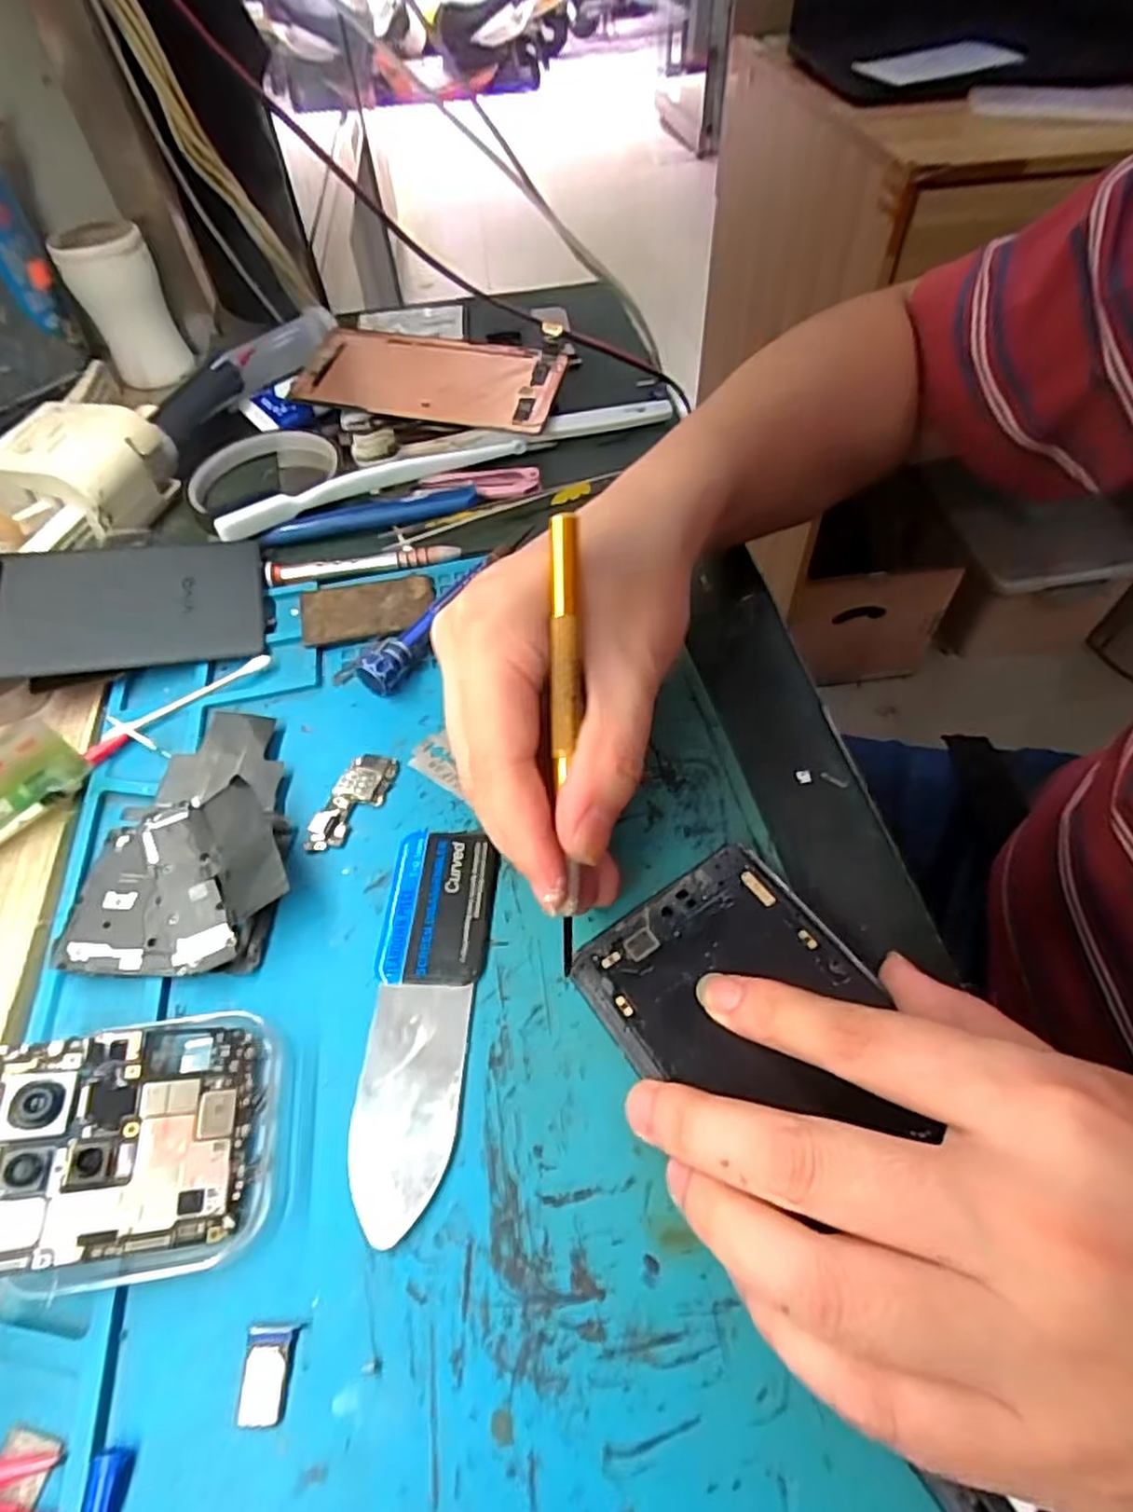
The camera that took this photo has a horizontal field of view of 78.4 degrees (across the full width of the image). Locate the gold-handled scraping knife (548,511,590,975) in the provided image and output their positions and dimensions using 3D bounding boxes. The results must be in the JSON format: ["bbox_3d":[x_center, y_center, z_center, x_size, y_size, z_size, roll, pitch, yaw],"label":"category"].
[{"bbox_3d":[0.001,0.001,0.206,0.008,0.132,0.010,0,15,2],"label":"gold-handled scraping knife"}]

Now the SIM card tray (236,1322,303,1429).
[{"bbox_3d":[-0.072,0.148,0.166,0.012,0.004,0.019,-3,54,0],"label":"SIM card tray"}]

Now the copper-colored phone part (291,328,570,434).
[{"bbox_3d":[-0.082,-0.230,0.421,0.157,0.007,0.074,11,63,9],"label":"copper-colored phone part"}]

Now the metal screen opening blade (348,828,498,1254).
[{"bbox_3d":[-0.046,0.077,0.217,0.035,0.004,0.119,2,54,4],"label":"metal screen opening blade"}]

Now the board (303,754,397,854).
[{"bbox_3d":[-0.081,0.017,0.263,0.019,0.005,0.044,20,58,16],"label":"board"}]

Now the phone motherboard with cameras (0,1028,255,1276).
[{"bbox_3d":[-0.121,0.101,0.185,0.065,0.004,0.053,4,51,-21],"label":"phone motherboard with cameras"}]

